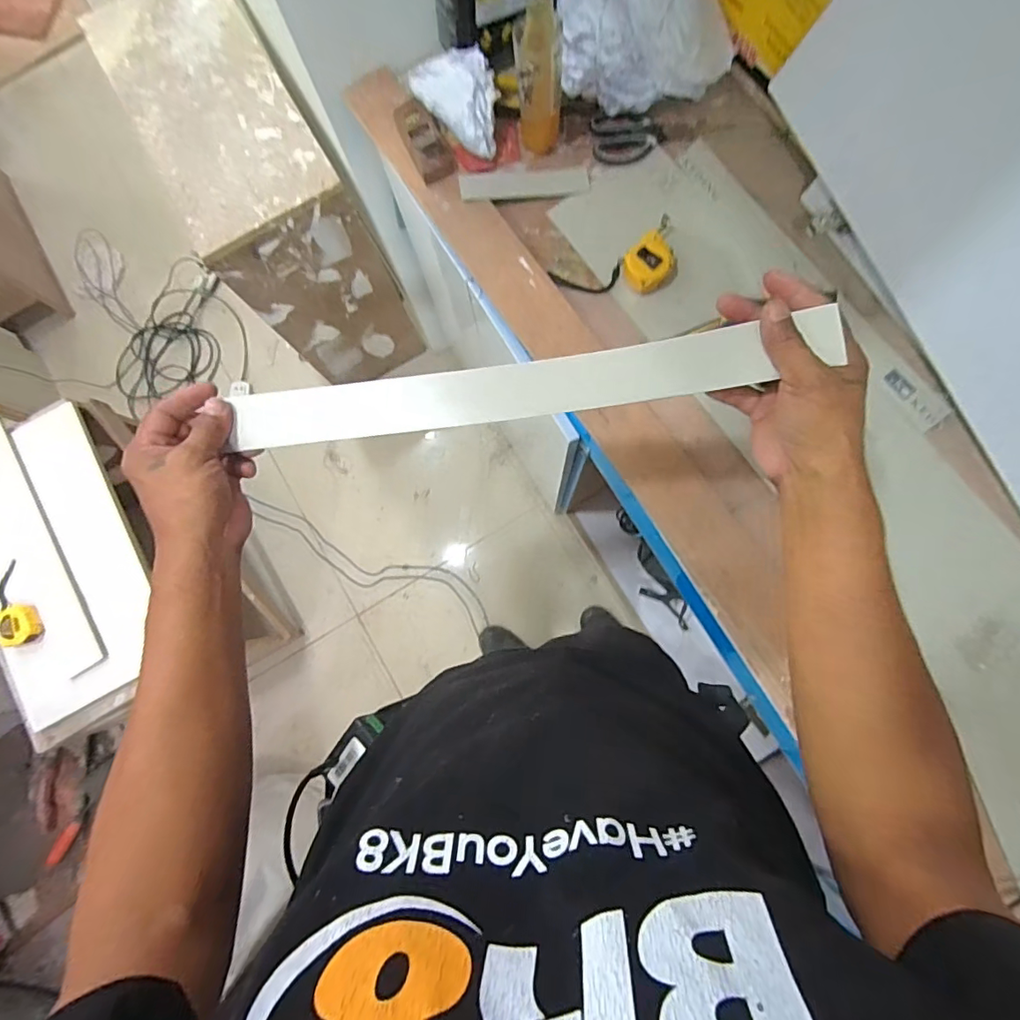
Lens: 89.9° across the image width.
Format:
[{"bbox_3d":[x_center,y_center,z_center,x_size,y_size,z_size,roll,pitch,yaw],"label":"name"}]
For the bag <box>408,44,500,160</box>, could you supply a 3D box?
[{"bbox_3d":[-0.063,-0.580,0.712,0.093,0.046,0.163,-41,82,-3],"label":"bag"}]

